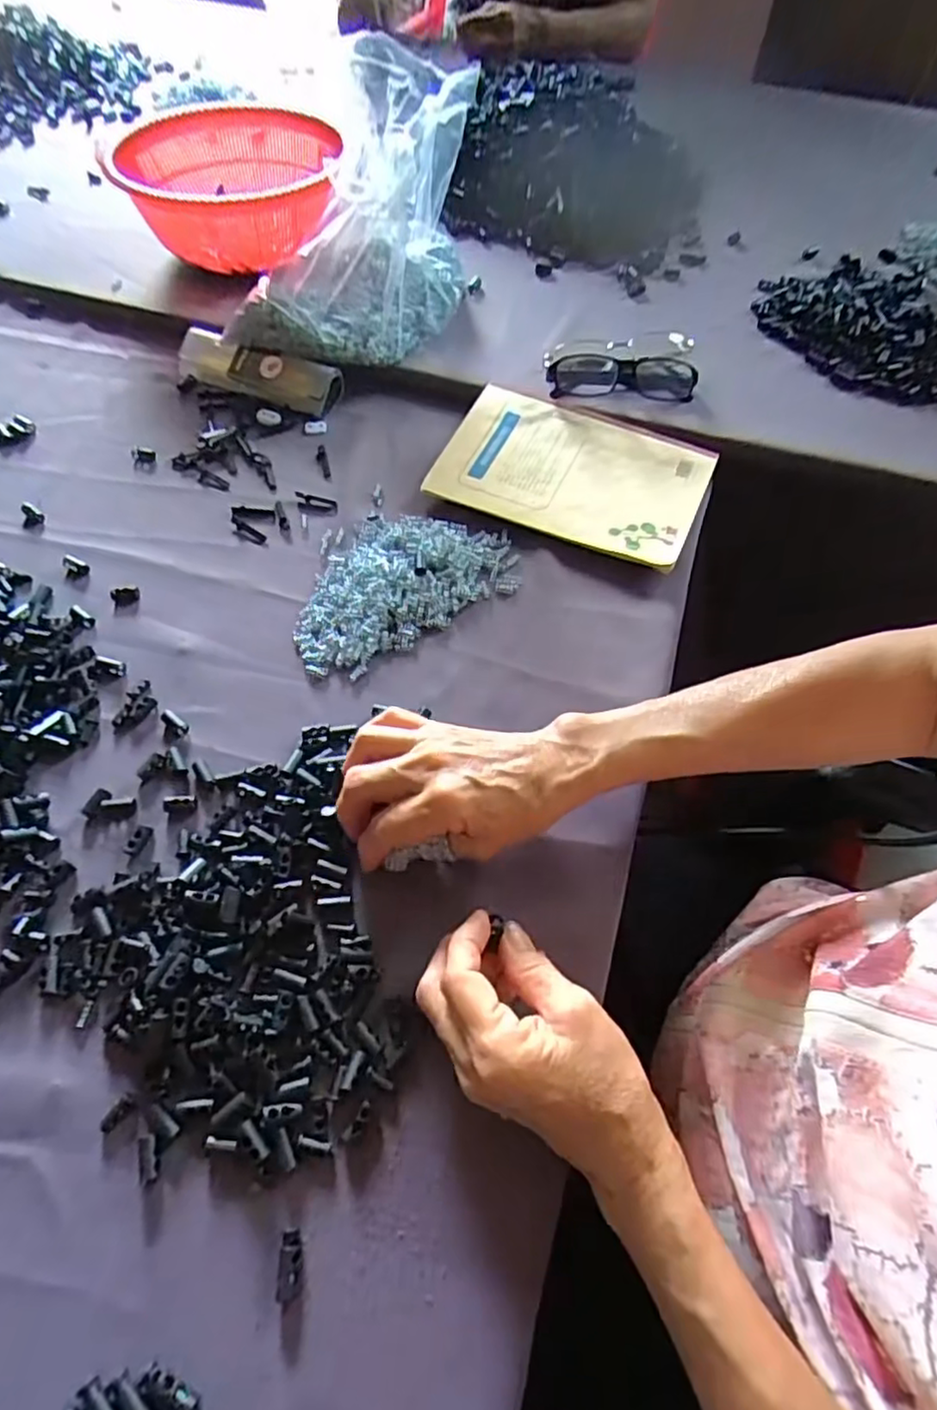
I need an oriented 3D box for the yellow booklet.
[{"bbox_3d":[0.085,-0.189,0.533,0.202,0.012,0.140,23,64,11],"label":"yellow booklet"}]

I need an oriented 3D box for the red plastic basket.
[{"bbox_3d":[-0.238,-0.519,0.677,0.206,0.104,0.240,-7,59,-4],"label":"red plastic basket"}]

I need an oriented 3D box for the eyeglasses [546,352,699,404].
[{"bbox_3d":[0.135,-0.281,0.578,0.126,0.031,0.041,-2,59,-2],"label":"eyeglasses"}]

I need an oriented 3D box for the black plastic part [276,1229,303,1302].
[{"bbox_3d":[-0.077,0.241,0.285,0.010,0.007,0.024,0,71,0],"label":"black plastic part"}]

